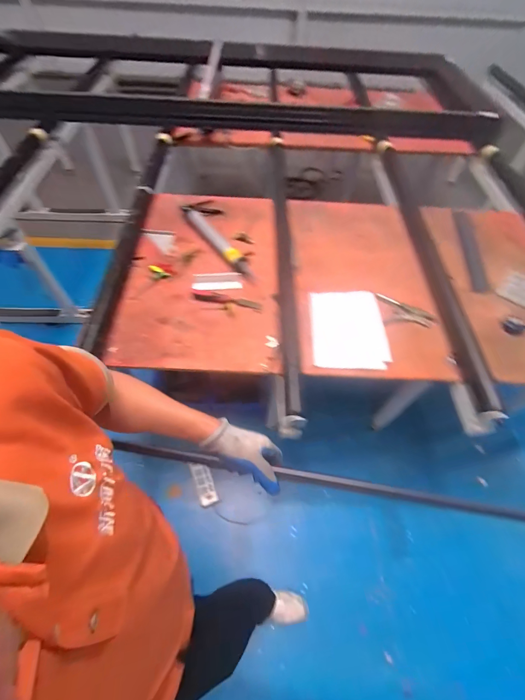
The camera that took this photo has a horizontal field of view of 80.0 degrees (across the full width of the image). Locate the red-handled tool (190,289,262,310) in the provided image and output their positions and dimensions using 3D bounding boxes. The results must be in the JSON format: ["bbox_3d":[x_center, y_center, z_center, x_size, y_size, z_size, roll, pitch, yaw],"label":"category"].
[{"bbox_3d":[-0.121,-0.168,1.078,0.241,0.018,0.038,11,56,4],"label":"red-handled tool"}]

